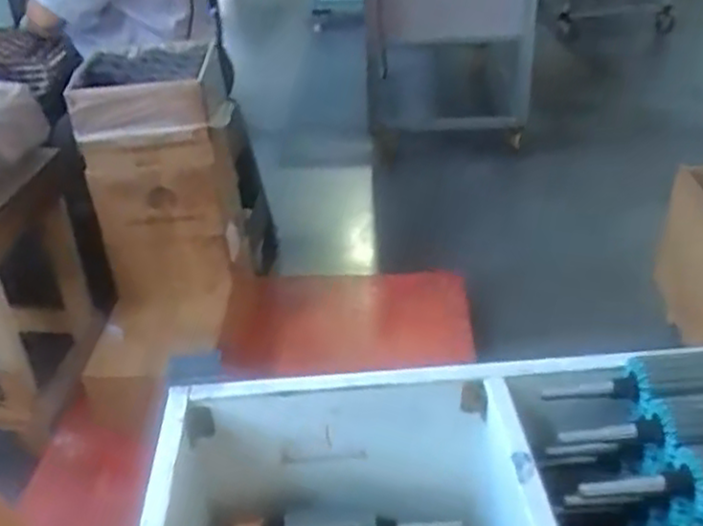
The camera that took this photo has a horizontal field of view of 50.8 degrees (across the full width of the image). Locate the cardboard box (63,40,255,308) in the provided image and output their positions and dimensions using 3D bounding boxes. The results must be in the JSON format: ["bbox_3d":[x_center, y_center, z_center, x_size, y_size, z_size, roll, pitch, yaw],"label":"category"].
[{"bbox_3d":[-0.436,-0.205,1.758,0.295,0.519,0.325,-2,32,5],"label":"cardboard box"}]

